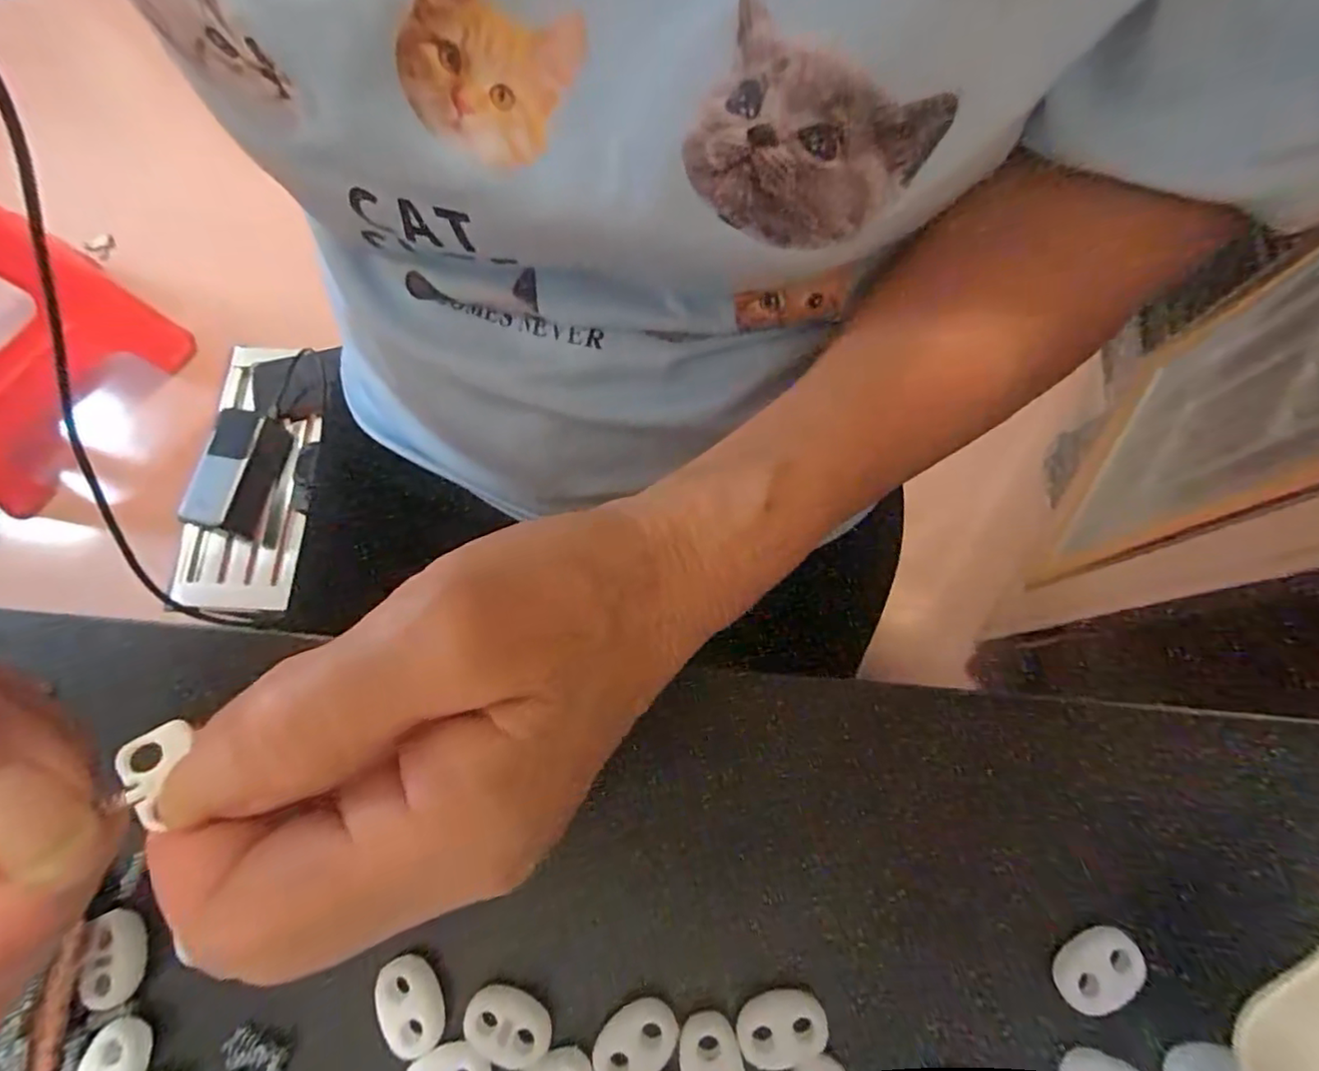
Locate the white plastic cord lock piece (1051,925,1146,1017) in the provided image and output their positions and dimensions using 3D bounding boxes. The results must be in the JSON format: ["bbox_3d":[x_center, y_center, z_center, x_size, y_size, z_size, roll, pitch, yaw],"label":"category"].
[{"bbox_3d":[0.109,0.108,0.149,0.021,0.007,0.012,-30,76,-7],"label":"white plastic cord lock piece"}]

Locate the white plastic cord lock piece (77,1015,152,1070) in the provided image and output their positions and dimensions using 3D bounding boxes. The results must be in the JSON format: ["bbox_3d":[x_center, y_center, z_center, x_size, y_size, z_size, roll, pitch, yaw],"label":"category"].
[{"bbox_3d":[-0.140,0.137,0.151,0.015,0.004,0.025,13,75,5],"label":"white plastic cord lock piece"}]

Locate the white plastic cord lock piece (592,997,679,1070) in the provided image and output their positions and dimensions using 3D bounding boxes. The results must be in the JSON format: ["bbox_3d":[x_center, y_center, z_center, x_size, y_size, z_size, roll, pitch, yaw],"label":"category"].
[{"bbox_3d":[-0.006,0.127,0.148,0.022,0.004,0.015,-28,75,-6],"label":"white plastic cord lock piece"}]

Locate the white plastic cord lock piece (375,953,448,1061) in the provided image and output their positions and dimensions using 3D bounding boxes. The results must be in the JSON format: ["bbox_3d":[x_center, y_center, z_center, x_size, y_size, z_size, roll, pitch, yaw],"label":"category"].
[{"bbox_3d":[-0.064,0.121,0.154,0.014,0.004,0.022,-21,75,-4],"label":"white plastic cord lock piece"}]

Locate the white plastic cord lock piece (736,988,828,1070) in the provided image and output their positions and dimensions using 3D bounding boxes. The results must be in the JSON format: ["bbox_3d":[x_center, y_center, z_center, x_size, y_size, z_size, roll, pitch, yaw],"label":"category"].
[{"bbox_3d":[0.030,0.122,0.148,0.022,0.004,0.015,-15,76,-2],"label":"white plastic cord lock piece"}]

